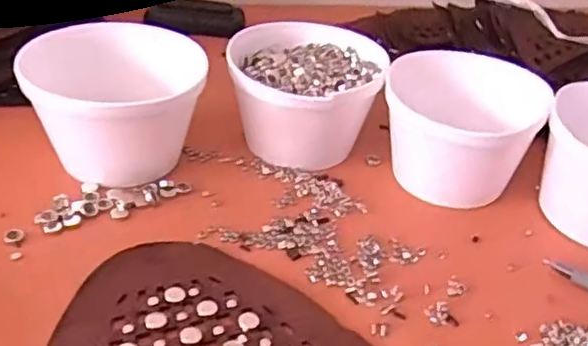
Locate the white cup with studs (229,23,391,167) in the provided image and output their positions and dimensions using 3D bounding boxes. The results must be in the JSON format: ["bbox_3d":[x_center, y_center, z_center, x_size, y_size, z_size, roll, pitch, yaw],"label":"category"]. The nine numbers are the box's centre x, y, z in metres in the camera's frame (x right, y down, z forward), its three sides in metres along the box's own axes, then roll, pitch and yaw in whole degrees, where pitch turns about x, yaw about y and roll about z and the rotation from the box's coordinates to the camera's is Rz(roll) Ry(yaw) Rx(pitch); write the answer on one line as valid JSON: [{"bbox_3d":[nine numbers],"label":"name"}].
[{"bbox_3d":[0.007,-0.061,0.528,0.117,0.080,0.115,4,35,-3],"label":"white cup with studs"}]

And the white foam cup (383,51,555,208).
[{"bbox_3d":[0.125,-0.031,0.494,0.103,0.088,0.103,4,35,-3],"label":"white foam cup"}]

